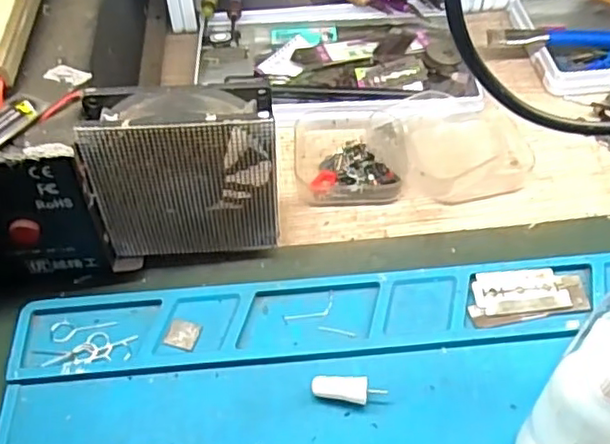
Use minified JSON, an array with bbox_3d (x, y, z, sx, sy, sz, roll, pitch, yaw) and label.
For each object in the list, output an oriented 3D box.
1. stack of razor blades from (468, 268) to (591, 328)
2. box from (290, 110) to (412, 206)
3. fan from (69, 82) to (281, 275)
[{"bbox_3d":[0.103,0.033,0.298,0.055,0.004,0.025,-9,51,-5],"label":"stack of razor blades"},{"bbox_3d":[0.026,-0.040,0.356,0.062,0.018,0.062,-1,50,1],"label":"box"},{"bbox_3d":[-0.054,-0.019,0.292,0.081,0.087,0.030,-10,51,-6],"label":"fan"}]

